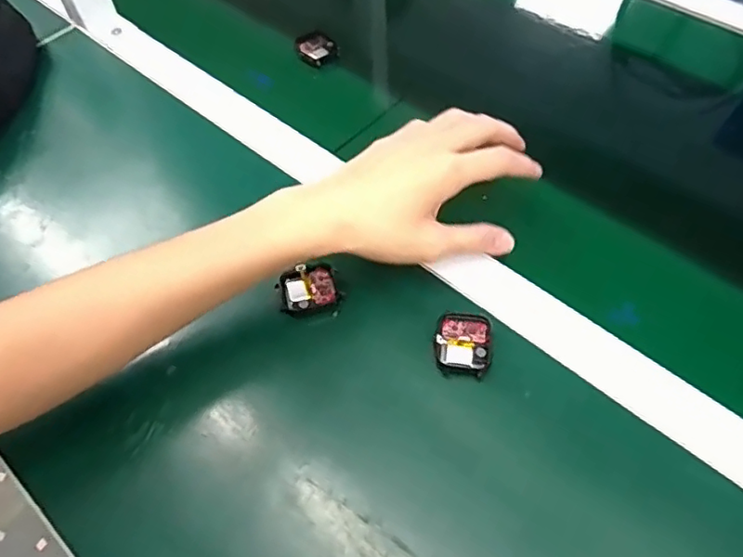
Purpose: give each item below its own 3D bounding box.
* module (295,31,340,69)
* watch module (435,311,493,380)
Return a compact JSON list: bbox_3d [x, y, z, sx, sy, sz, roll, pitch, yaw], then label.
[{"bbox_3d":[-0.057,-0.237,0.614,0.041,0.016,0.038,-36,62,-20],"label":"module"},{"bbox_3d":[0.064,0.045,0.412,0.037,0.009,0.045,5,57,6],"label":"watch module"}]

